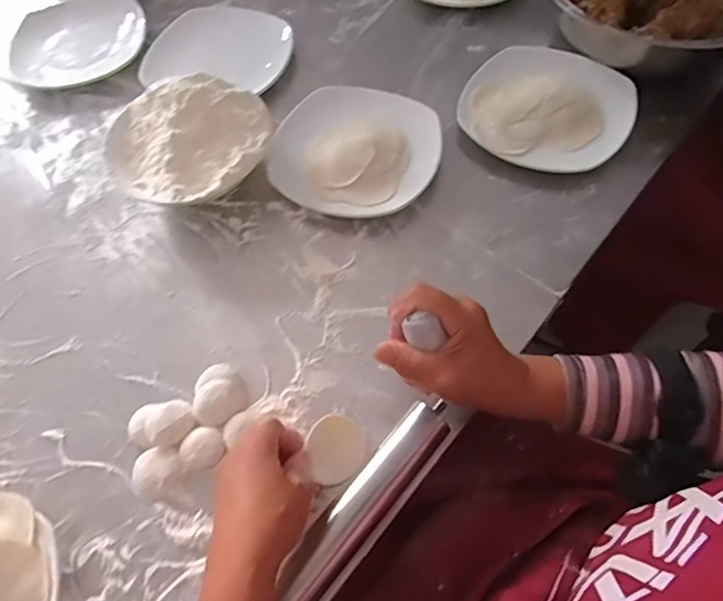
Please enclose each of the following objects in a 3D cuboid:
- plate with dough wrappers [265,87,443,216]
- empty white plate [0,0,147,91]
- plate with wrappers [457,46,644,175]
[{"bbox_3d":[-0.005,-0.167,0.575,0.171,0.044,0.157,13,62,11],"label":"plate with dough wrappers"},{"bbox_3d":[-0.379,-0.350,0.704,0.178,0.039,0.138,-14,61,-4],"label":"empty white plate"},{"bbox_3d":[0.213,-0.226,0.603,0.182,0.035,0.184,-2,60,3],"label":"plate with wrappers"}]

